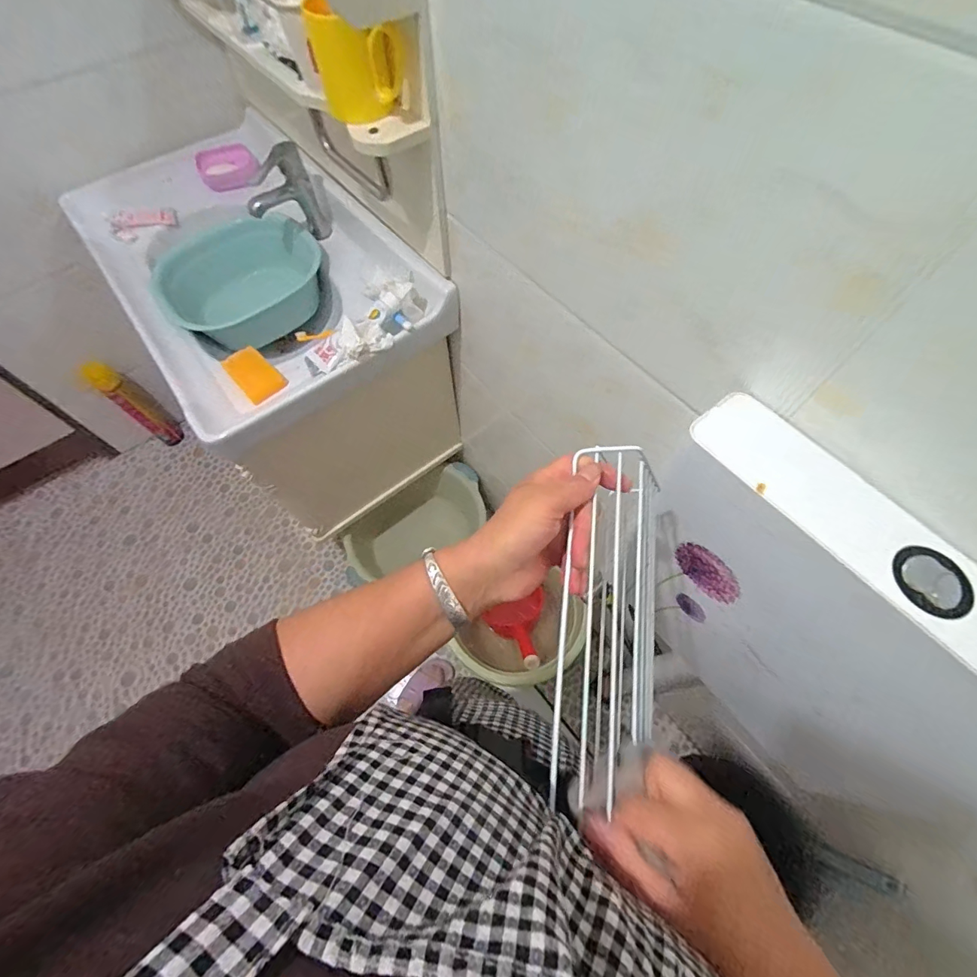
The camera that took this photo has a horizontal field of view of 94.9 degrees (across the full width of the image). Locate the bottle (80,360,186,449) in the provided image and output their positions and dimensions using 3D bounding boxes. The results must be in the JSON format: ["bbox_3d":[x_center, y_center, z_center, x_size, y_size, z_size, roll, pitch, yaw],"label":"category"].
[{"bbox_3d":[-1.048,-0.247,1.359,0.099,0.303,0.086,35,69,16],"label":"bottle"}]

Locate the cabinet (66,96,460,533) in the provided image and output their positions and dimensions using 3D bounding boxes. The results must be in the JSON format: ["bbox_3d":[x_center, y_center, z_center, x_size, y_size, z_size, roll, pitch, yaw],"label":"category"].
[{"bbox_3d":[-0.484,-0.379,1.043,0.456,0.490,0.796,-36,68,-16],"label":"cabinet"}]

